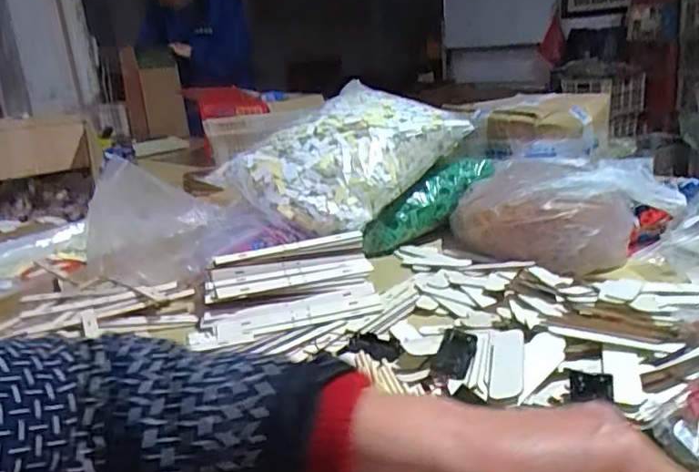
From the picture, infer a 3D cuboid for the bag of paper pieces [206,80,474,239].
[{"bbox_3d":[-0.009,-0.132,0.924,0.340,0.157,0.232,-20,24,-39],"label":"bag of paper pieces"}]

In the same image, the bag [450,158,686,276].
[{"bbox_3d":[0.319,-0.041,0.890,0.272,0.125,0.224,-13,20,-24],"label":"bag"}]

